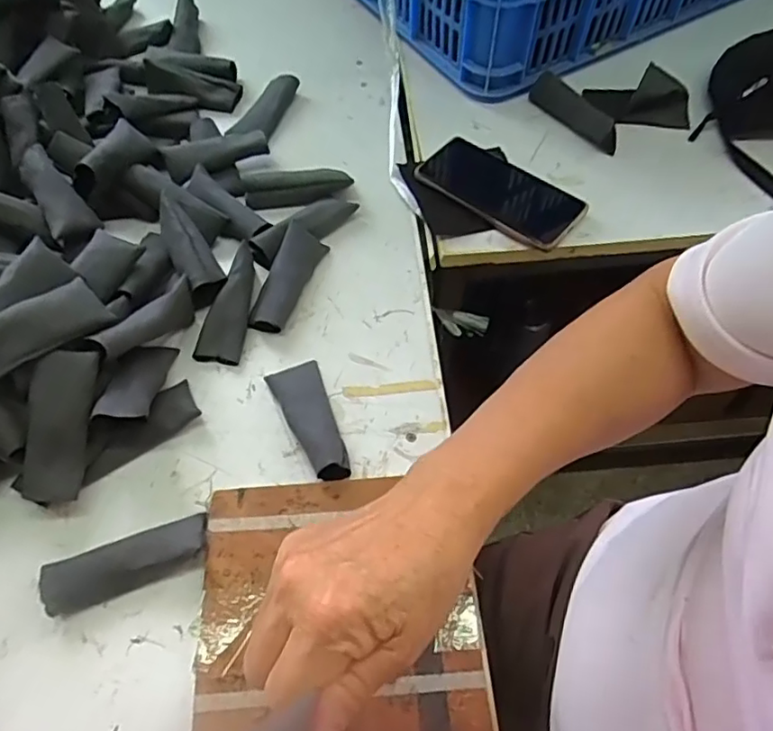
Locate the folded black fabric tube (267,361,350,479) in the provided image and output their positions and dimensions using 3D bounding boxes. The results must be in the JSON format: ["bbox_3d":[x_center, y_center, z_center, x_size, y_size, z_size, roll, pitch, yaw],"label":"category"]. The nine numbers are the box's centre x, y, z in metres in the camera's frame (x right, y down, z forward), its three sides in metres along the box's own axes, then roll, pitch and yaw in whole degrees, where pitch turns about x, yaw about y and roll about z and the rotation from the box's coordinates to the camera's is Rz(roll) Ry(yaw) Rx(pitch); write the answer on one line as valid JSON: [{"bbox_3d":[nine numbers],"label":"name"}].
[{"bbox_3d":[-0.059,0.040,0.450,0.040,0.029,0.103,-18,60,-11],"label":"folded black fabric tube"}]

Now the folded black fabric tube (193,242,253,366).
[{"bbox_3d":[-0.130,-0.052,0.501,0.033,0.020,0.104,11,75,8],"label":"folded black fabric tube"}]

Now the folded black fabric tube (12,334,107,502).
[{"bbox_3d":[-0.230,0.039,0.415,0.040,0.017,0.111,11,88,-29],"label":"folded black fabric tube"}]

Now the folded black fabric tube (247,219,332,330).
[{"bbox_3d":[-0.088,-0.077,0.519,0.033,0.025,0.104,18,60,11],"label":"folded black fabric tube"}]

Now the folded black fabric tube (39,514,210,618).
[{"bbox_3d":[-0.175,0.133,0.398,0.105,0.025,0.034,-18,60,-11],"label":"folded black fabric tube"}]

